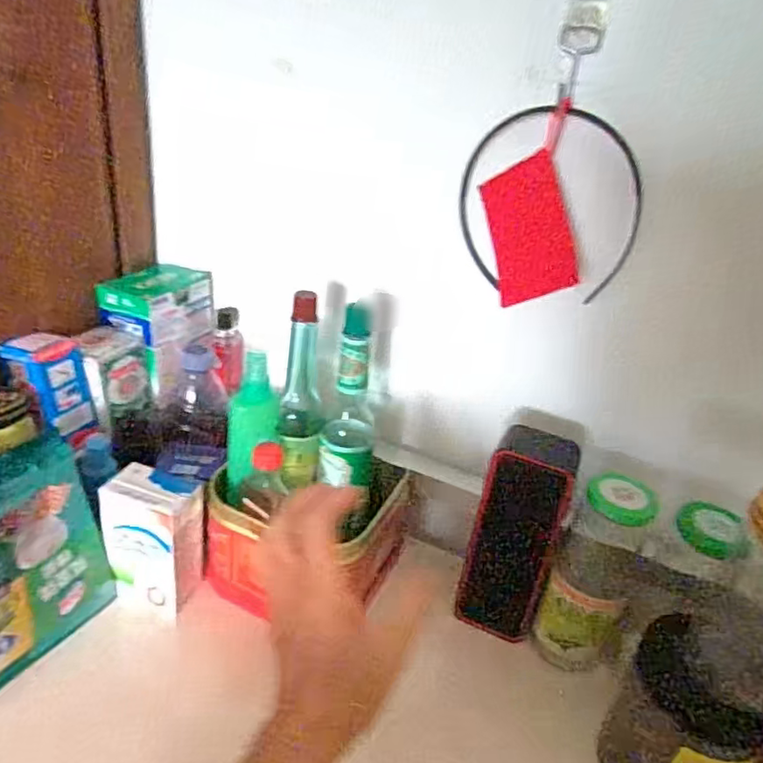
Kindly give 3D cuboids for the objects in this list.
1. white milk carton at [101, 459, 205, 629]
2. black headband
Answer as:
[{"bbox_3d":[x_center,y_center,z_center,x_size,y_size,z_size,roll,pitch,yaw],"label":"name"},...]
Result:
[{"bbox_3d":[-0.183,0.127,0.493,0.067,0.108,0.050,15,30,13],"label":"white milk carton"},{"bbox_3d":[0.117,-0.125,0.436,0.131,0.128,0.028,18,31,19],"label":"black headband"}]

